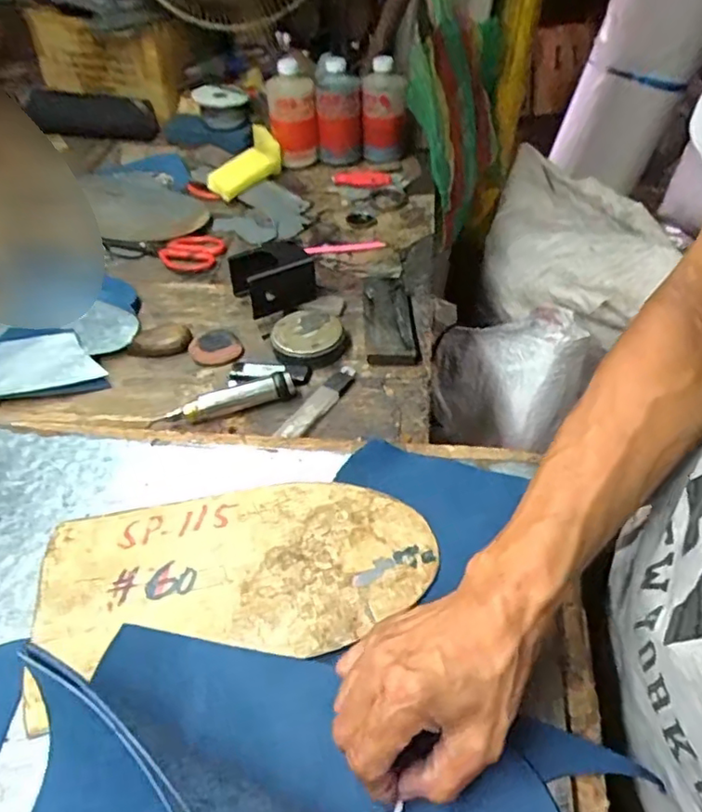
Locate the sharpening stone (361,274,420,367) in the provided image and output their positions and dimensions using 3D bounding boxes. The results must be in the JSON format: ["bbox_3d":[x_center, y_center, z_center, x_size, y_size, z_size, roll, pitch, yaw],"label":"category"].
[{"bbox_3d":[0.042,-0.100,0.683,0.051,0.020,0.152,0,46,-3],"label":"sharpening stone"}]

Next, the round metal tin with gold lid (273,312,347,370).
[{"bbox_3d":[-0.046,-0.069,0.644,0.074,0.025,0.075,-3,45,3],"label":"round metal tin with gold lid"}]

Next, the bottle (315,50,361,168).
[{"bbox_3d":[-0.019,-0.465,0.968,0.076,0.146,0.085,2,46,-1],"label":"bottle"}]

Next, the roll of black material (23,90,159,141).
[{"bbox_3d":[-0.459,-0.512,1.064,0.225,0.071,0.044,2,46,-1],"label":"roll of black material"}]

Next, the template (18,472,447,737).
[{"bbox_3d":[-0.084,0.116,0.436,0.274,0.006,0.148,-14,46,-9],"label":"template"}]

